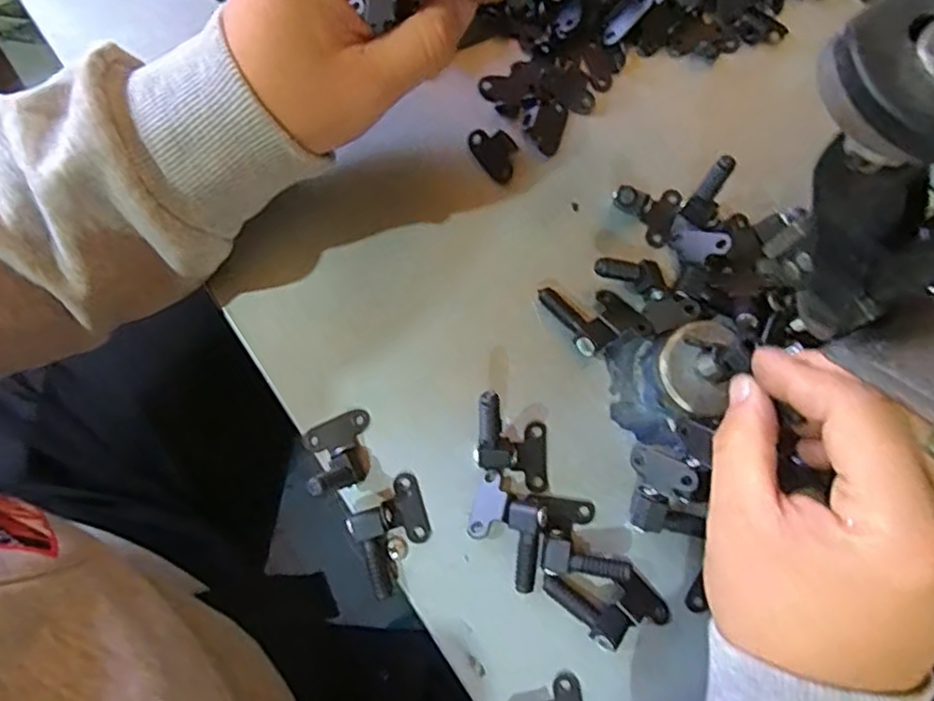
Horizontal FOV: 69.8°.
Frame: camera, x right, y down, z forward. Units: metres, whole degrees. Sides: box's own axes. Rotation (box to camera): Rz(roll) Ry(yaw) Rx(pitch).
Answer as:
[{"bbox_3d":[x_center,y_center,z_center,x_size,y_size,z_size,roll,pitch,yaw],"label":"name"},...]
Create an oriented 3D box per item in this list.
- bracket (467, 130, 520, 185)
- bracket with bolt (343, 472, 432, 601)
[{"bbox_3d":[0.014,-0.093,0.310,0.017,0.006,0.028,-35,82,-7],"label":"bracket"},{"bbox_3d":[-0.030,0.076,0.276,0.032,0.009,0.041,-25,81,-6],"label":"bracket with bolt"}]

